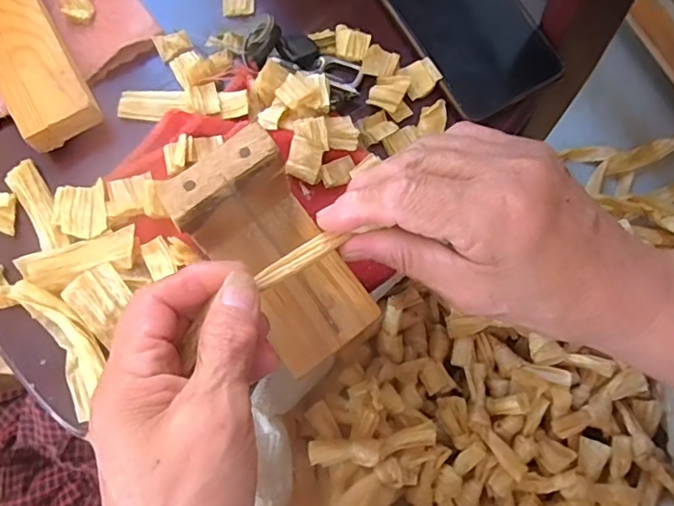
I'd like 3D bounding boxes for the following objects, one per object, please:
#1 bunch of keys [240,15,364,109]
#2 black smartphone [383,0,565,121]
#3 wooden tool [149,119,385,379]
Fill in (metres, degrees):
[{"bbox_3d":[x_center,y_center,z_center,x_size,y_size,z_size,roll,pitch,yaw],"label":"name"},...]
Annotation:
[{"bbox_3d":[-0.022,-0.121,0.344,0.077,0.015,0.038,27,79,-6],"label":"bunch of keys"},{"bbox_3d":[0.075,-0.166,0.358,0.077,0.009,0.161,-29,78,-5],"label":"black smartphone"},{"bbox_3d":[-0.029,0.003,0.281,0.059,0.070,0.105,-36,79,-6],"label":"wooden tool"}]

